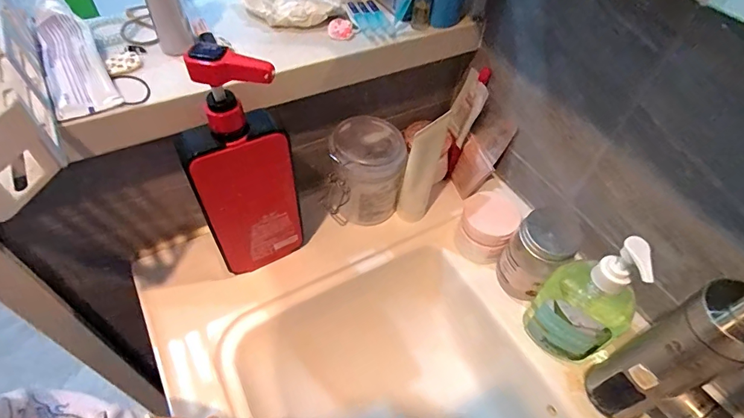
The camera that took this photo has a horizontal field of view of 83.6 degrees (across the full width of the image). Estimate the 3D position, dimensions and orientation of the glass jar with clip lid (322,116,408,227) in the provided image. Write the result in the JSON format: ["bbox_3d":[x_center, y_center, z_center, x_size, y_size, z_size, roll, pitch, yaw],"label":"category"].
[{"bbox_3d":[-0.010,-0.042,0.543,0.091,0.126,0.091,2,51,-2],"label":"glass jar with clip lid"}]

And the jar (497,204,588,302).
[{"bbox_3d":[0.189,0.054,0.481,0.061,0.101,0.061,2,51,-2],"label":"jar"}]

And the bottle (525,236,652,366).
[{"bbox_3d":[0.216,0.089,0.414,0.078,0.178,0.054,36,57,23],"label":"bottle"}]

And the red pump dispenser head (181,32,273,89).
[{"bbox_3d":[-0.106,-0.111,0.315,0.062,0.025,0.027,1,51,-3],"label":"red pump dispenser head"}]

